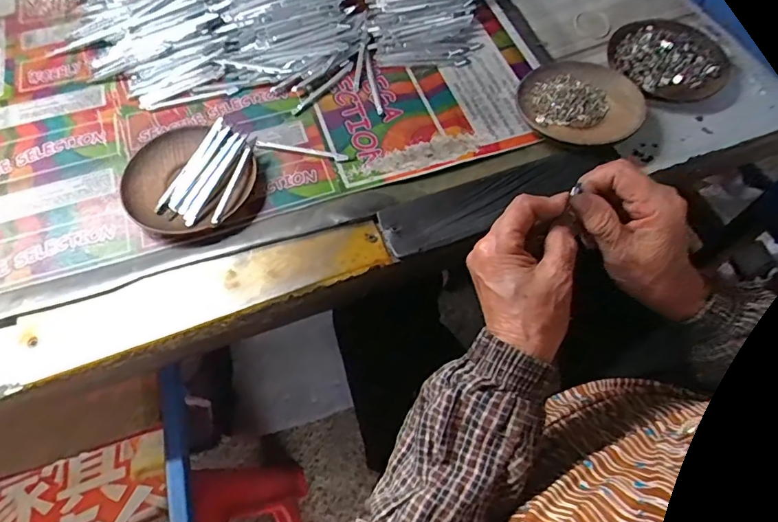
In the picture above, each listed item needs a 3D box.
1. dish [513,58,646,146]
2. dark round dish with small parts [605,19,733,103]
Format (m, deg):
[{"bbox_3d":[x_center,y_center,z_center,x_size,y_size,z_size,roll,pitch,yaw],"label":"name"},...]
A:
[{"bbox_3d":[0.184,-0.154,0.473,0.111,0.020,0.110,0,62,0],"label":"dish"},{"bbox_3d":[0.282,-0.204,0.499,0.109,0.013,0.111,-11,62,-6],"label":"dark round dish with small parts"}]

